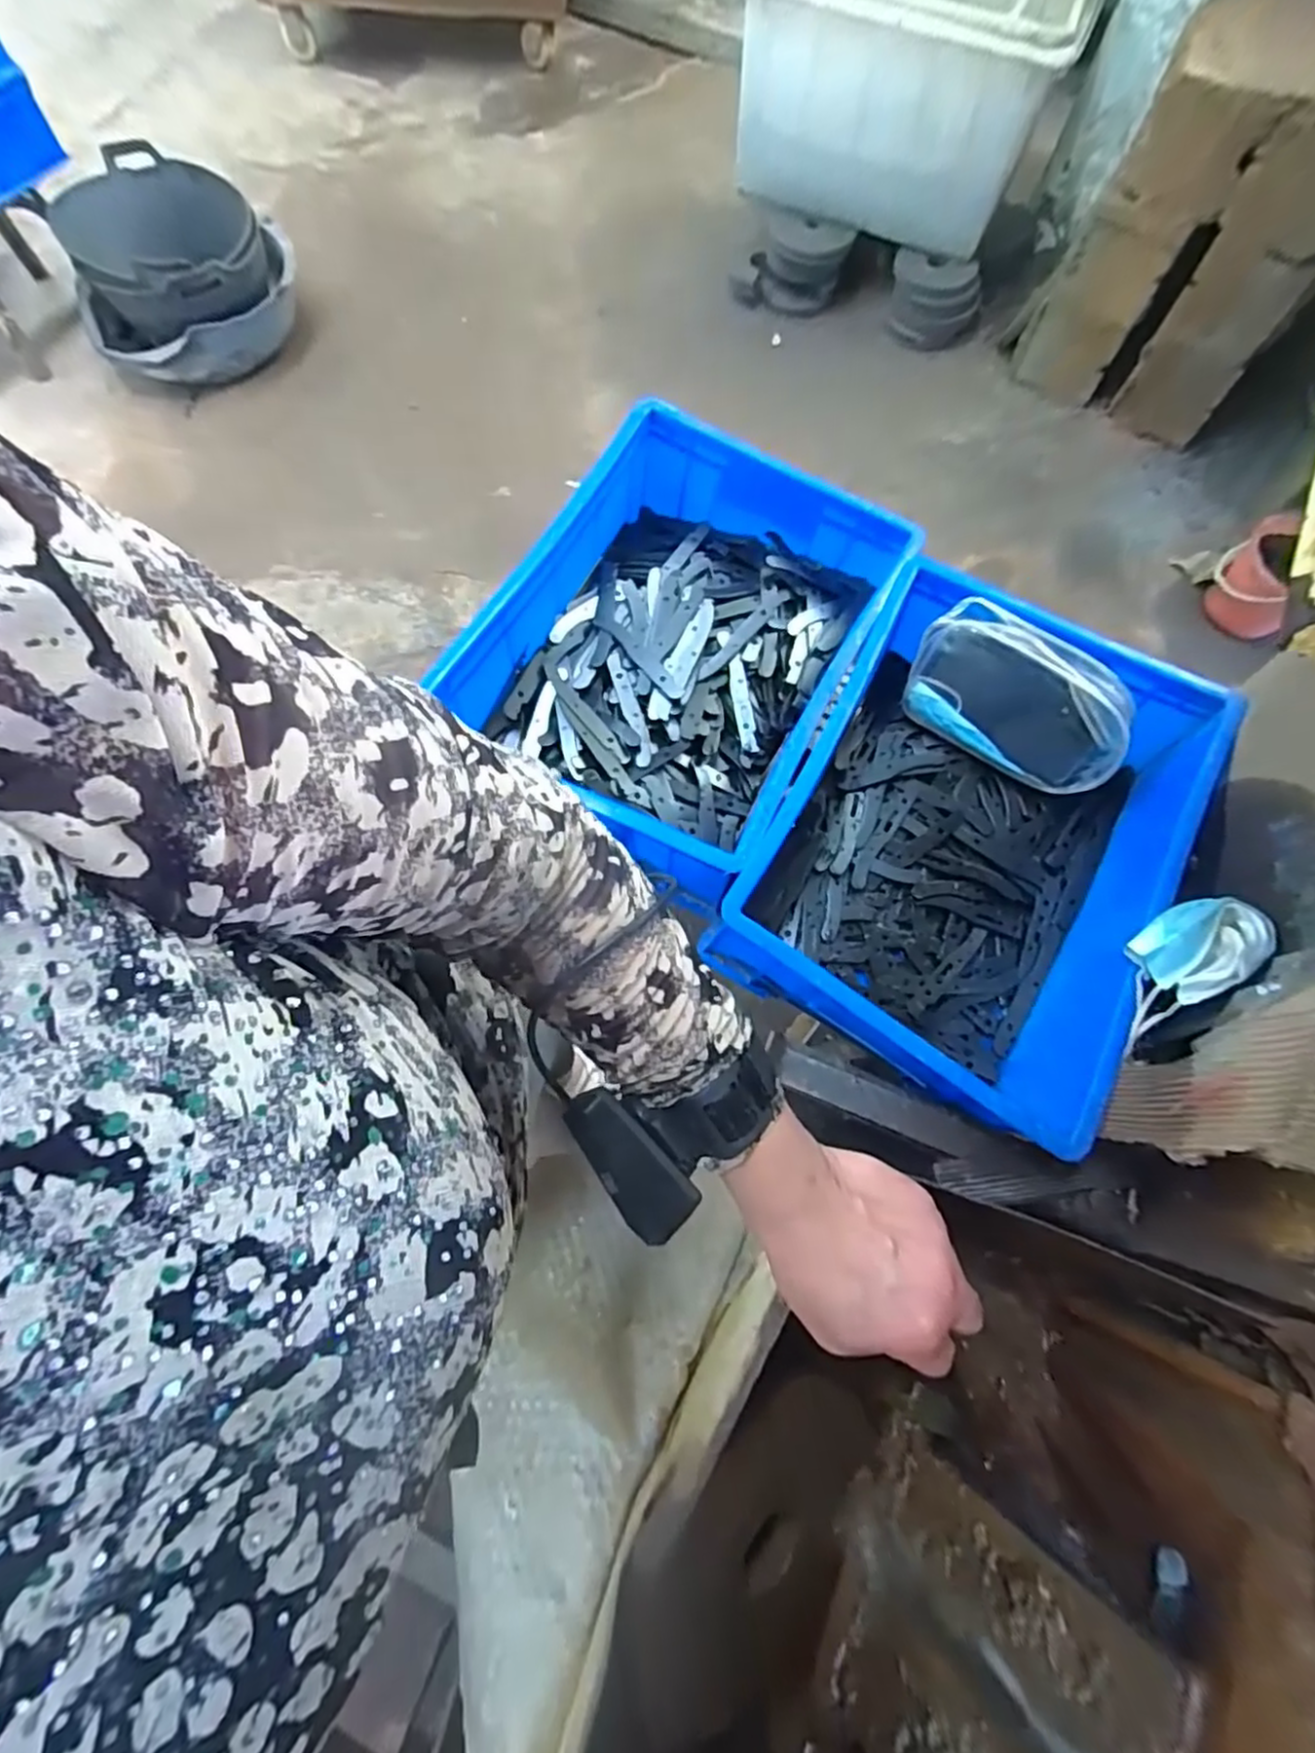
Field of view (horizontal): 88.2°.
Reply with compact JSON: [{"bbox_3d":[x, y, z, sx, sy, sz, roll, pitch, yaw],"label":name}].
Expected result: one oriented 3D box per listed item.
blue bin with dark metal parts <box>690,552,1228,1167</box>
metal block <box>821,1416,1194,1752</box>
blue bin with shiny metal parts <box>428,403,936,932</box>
[{"bbox_3d":[0.267,-0.035,0.582,0.307,0.131,0.420,29,76,7],"label":"blue bin with dark metal parts"},{"bbox_3d":[0.166,0.437,0.365,0.035,0.190,0.156,29,75,-17],"label":"metal block"},{"bbox_3d":[0.034,-0.222,0.634,0.300,0.117,0.401,29,76,7],"label":"blue bin with shiny metal parts"}]

